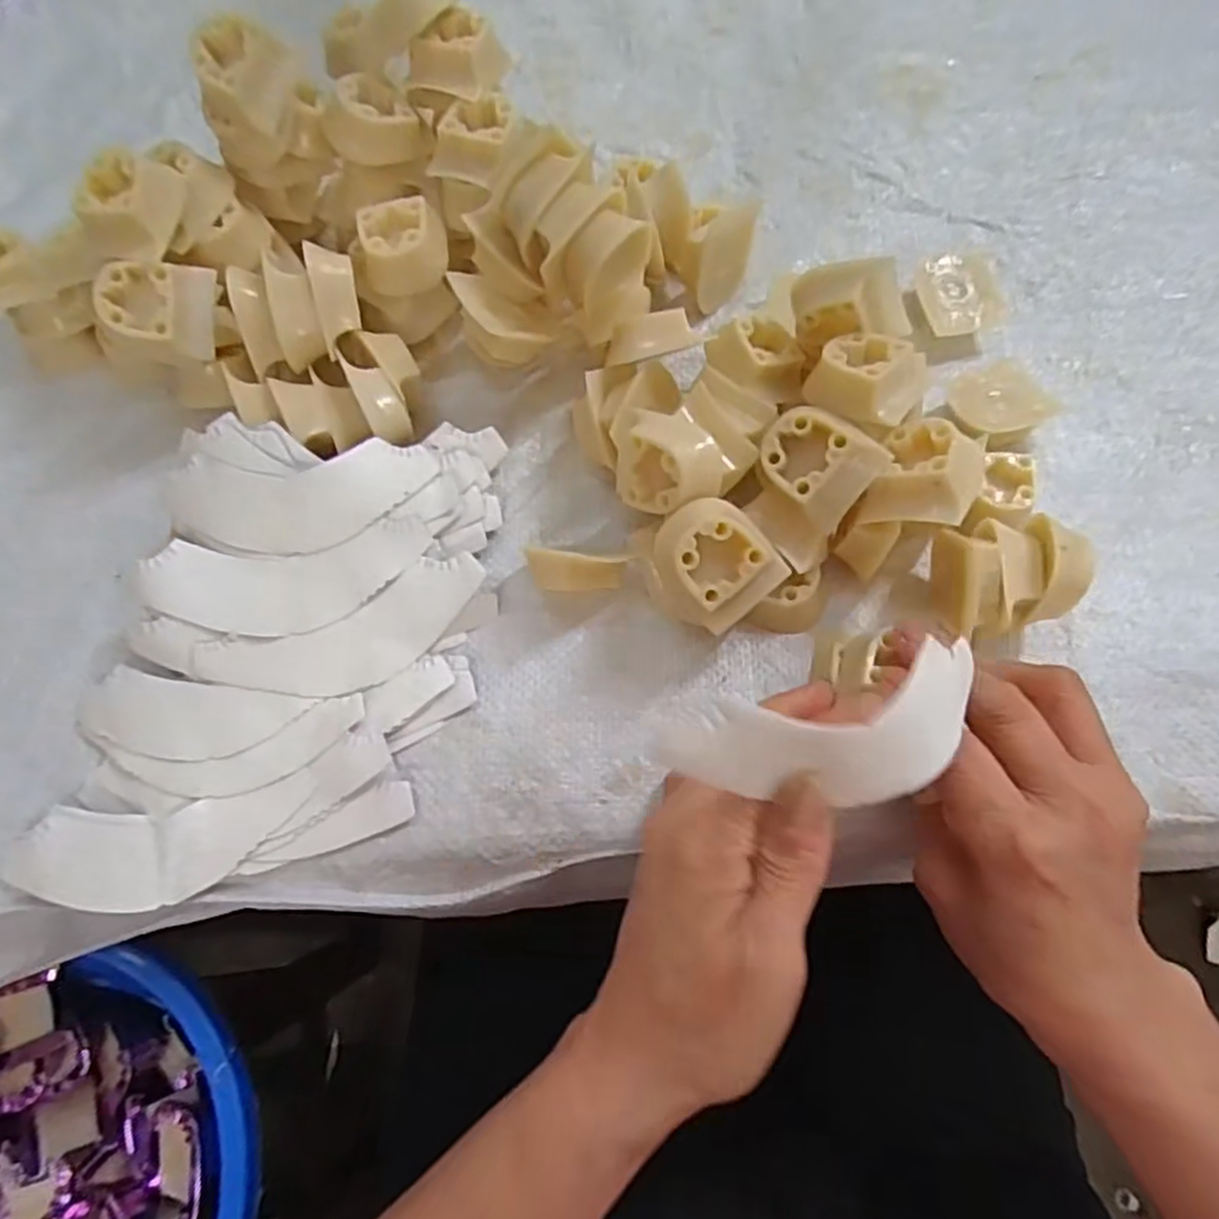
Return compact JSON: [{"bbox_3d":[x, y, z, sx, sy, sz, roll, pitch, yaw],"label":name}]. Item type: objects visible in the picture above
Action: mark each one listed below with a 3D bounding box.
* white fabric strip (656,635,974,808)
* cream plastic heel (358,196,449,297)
[{"bbox_3d":[0.066,0.035,0.212,0.106,0.017,0.040,-4,69,-18],"label":"white fabric strip"},{"bbox_3d":[-0.091,-0.160,0.326,0.035,0.021,0.033,2,71,2],"label":"cream plastic heel"}]

